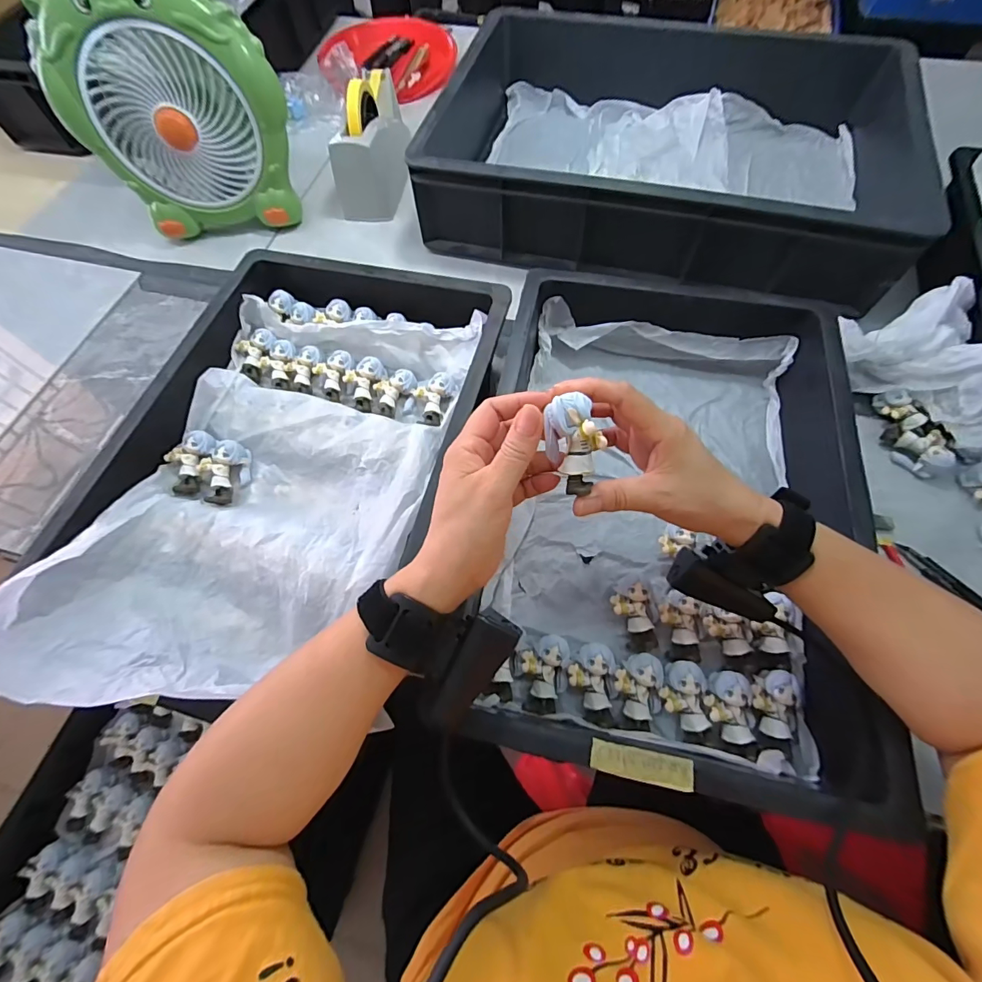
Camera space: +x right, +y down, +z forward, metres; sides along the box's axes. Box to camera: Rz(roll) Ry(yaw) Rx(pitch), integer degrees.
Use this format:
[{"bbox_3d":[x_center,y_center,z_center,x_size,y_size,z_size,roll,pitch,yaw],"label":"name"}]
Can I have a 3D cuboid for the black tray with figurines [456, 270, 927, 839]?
[{"bbox_3d":[0.155,0.001,0.414,0.304,0.096,0.460,9,65,6],"label":"black tray with figurines"}]

